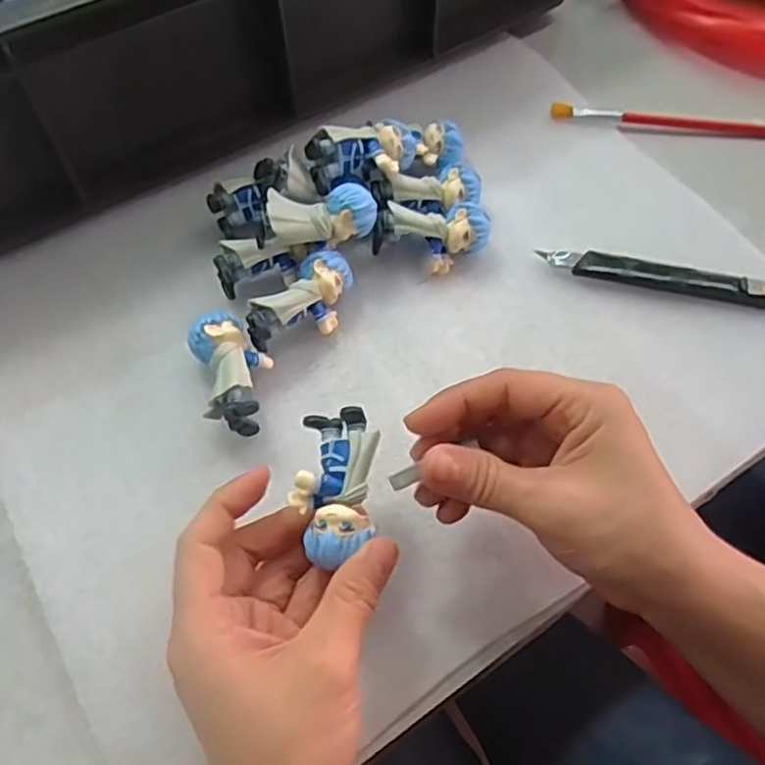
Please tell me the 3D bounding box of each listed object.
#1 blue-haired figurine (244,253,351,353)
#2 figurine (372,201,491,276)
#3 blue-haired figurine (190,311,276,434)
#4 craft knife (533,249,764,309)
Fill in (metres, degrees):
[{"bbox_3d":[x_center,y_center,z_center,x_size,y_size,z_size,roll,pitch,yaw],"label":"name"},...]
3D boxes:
[{"bbox_3d":[-0.040,-0.039,0.355,0.029,0.031,0.060,34,66,17],"label":"blue-haired figurine"},{"bbox_3d":[0.026,-0.079,0.380,0.061,0.030,0.029,-4,61,-3],"label":"figurine"},{"bbox_3d":[-0.072,-0.007,0.337,0.034,0.034,0.063,-14,62,-8],"label":"blue-haired figurine"},{"bbox_3d":[0.156,-0.056,0.376,0.138,0.013,0.017,9,61,4],"label":"craft knife"}]

